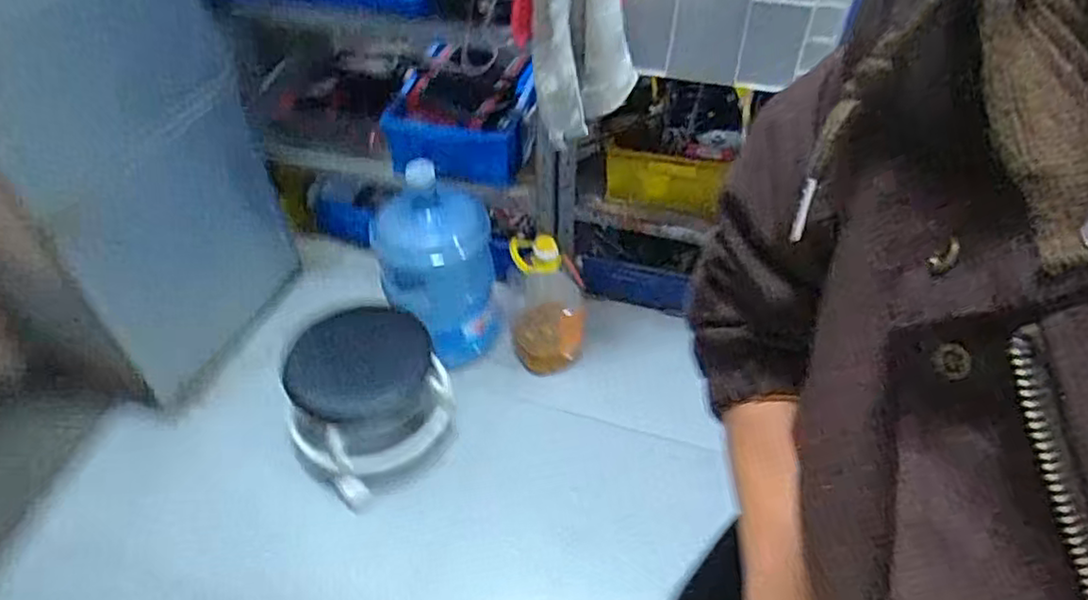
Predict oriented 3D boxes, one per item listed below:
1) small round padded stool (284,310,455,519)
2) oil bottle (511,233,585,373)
[{"bbox_3d":[-0.345,0.199,1.382,0.293,0.247,0.315,-1,47,1],"label":"small round padded stool"},{"bbox_3d":[0.009,-0.015,1.514,0.170,0.317,0.195,-1,47,0],"label":"oil bottle"}]

